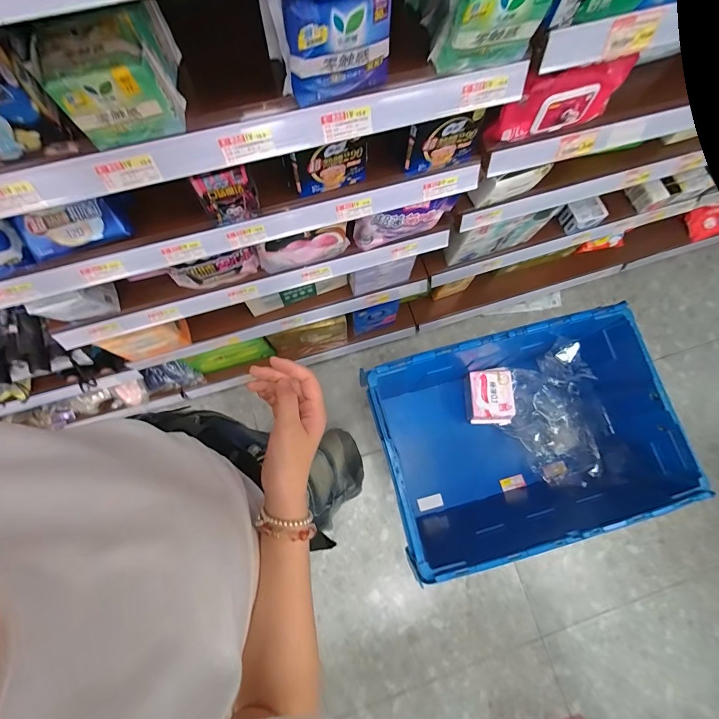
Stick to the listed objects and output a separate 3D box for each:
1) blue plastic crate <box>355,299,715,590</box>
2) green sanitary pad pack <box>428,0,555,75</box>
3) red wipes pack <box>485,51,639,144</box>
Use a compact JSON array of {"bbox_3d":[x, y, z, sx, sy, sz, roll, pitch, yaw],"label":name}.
[{"bbox_3d":[0.344,0.182,0.858,0.589,0.319,0.420,-14,77,-4],"label":"blue plastic crate"},{"bbox_3d":[0.149,-0.393,0.396,0.120,0.098,0.058,-12,77,-4],"label":"green sanitary pad pack"},{"bbox_3d":[0.313,-0.404,0.553,0.211,0.102,0.045,-19,78,-5],"label":"red wipes pack"}]

